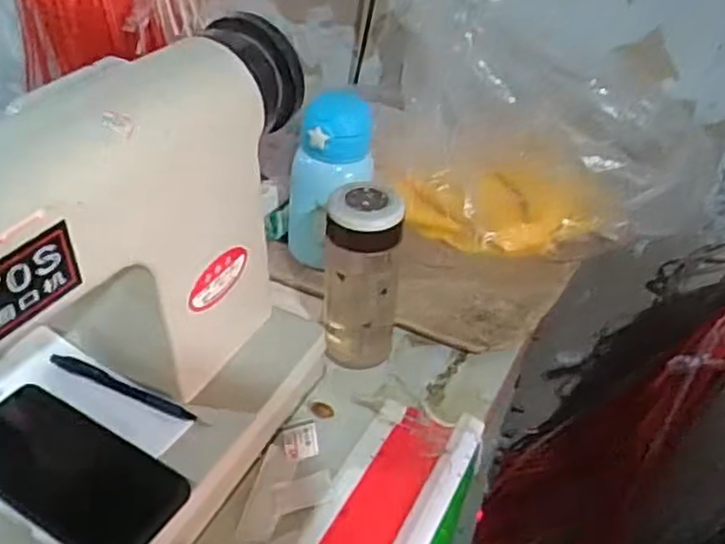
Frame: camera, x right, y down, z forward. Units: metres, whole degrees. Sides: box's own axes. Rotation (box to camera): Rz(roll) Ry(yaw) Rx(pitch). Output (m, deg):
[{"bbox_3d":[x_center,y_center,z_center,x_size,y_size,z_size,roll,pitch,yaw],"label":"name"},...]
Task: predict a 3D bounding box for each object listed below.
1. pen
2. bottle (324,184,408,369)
[{"bbox_3d":[-0.187,0.093,0.565,0.138,0.016,0.012,16,41,15],"label":"pen"},{"bbox_3d":[-0.001,0.009,0.627,0.064,0.171,0.054,2,39,-1],"label":"bottle"}]

